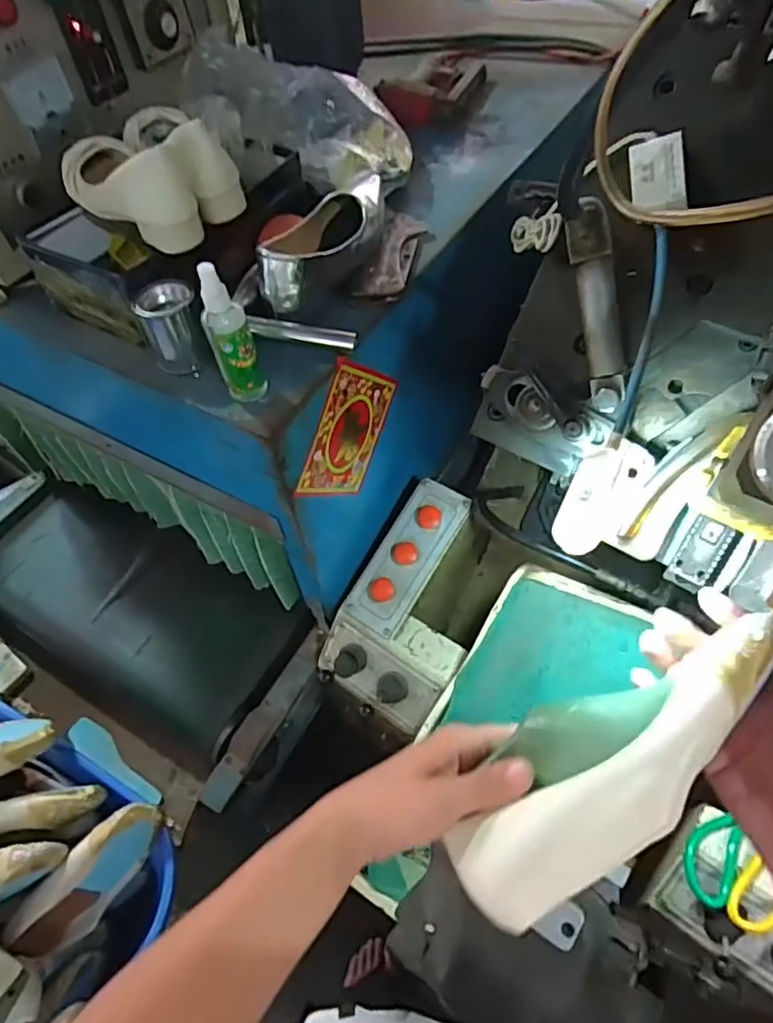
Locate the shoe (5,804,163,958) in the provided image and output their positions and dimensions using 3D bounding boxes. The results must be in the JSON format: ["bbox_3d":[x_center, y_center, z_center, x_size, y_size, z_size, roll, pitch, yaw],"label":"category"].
[{"bbox_3d":[-0.364,0.448,0.726,0.065,0.068,0.229,43,96,28],"label":"shoe"}]

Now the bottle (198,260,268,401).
[{"bbox_3d":[-0.144,-0.159,0.561,0.038,0.138,0.033,-20,56,-9],"label":"bottle"}]

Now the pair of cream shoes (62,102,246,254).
[{"bbox_3d":[-0.251,-0.359,0.629,0.139,0.082,0.193,-34,60,-18],"label":"pair of cream shoes"}]

